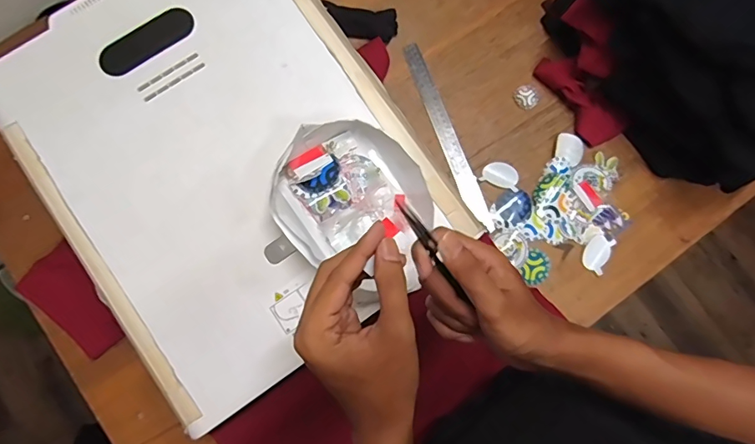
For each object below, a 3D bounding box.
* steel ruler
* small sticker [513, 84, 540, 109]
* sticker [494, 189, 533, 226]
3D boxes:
[{"bbox_3d":[0.108,-0.135,0.742,0.029,0.007,0.319,-21,81,2],"label":"steel ruler"},{"bbox_3d":[0.237,-0.200,0.759,0.036,0.004,0.040,-43,82,-8],"label":"small sticker"},{"bbox_3d":[0.211,-0.022,0.729,0.055,0.007,0.050,-22,80,-5],"label":"sticker"}]

